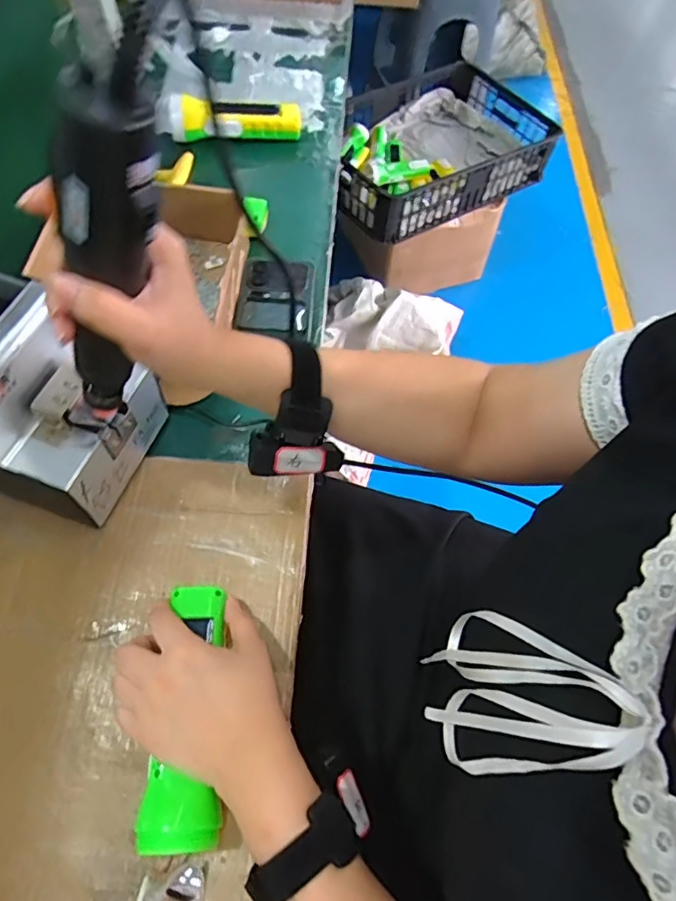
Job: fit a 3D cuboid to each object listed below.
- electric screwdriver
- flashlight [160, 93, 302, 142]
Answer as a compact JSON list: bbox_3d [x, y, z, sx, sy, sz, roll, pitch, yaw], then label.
[{"bbox_3d":[-0.129,-0.081,0.304,0.036,0.273,0.030,21,61,-13],"label":"electric screwdriver"},{"bbox_3d":[-0.143,-0.438,0.707,0.187,0.049,0.048,-5,62,-6],"label":"flashlight"}]

